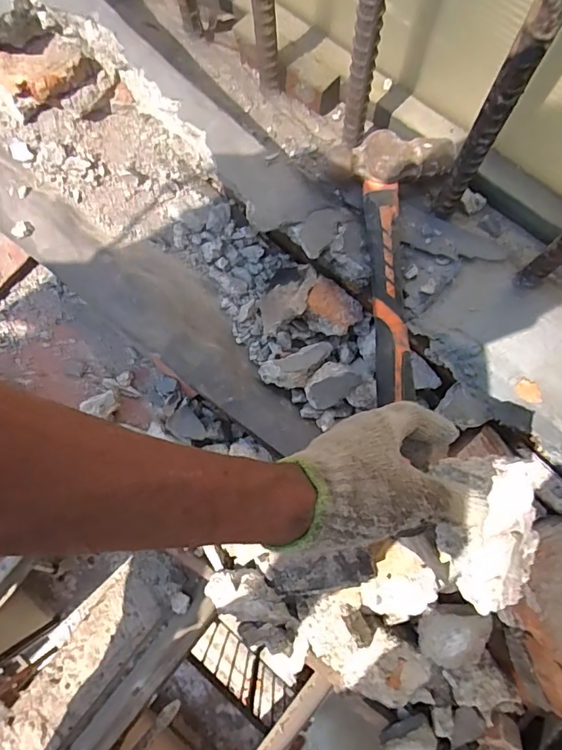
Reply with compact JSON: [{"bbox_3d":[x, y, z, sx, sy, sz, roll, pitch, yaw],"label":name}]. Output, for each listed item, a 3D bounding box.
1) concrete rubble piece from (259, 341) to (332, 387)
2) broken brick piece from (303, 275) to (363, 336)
[{"bbox_3d":[0.018,-0.008,0.501,0.078,0.023,0.034,-22,80,-3],"label":"concrete rubble piece"},{"bbox_3d":[0.053,-0.070,0.506,0.062,0.021,0.050,49,65,-13],"label":"broken brick piece"}]

